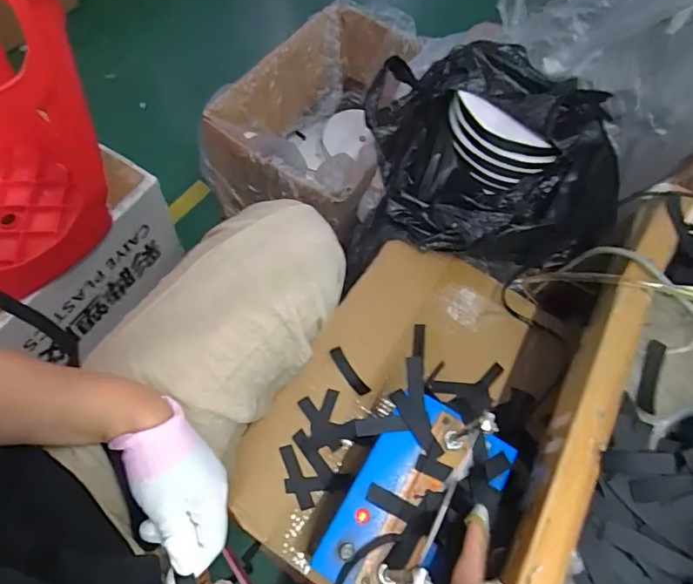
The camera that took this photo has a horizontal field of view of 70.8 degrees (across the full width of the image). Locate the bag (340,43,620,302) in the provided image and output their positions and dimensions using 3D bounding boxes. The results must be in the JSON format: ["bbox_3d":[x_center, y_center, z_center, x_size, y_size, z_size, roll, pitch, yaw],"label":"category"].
[{"bbox_3d":[0.183,-0.193,0.694,0.315,0.167,0.313,9,63,-4],"label":"bag"}]

